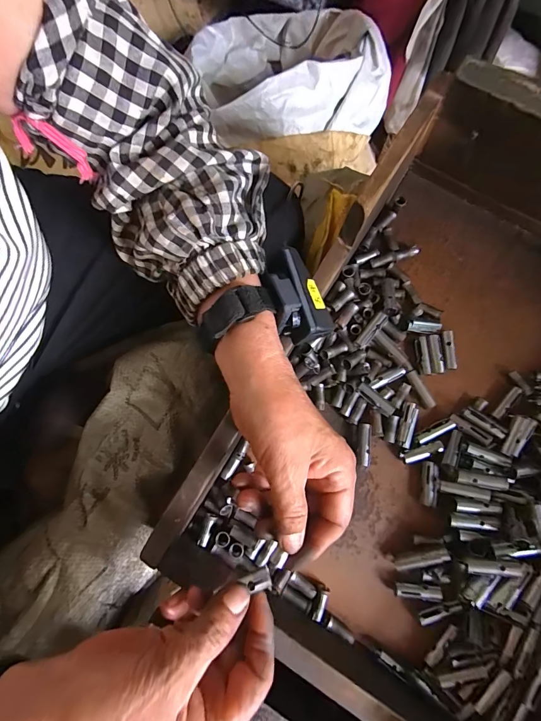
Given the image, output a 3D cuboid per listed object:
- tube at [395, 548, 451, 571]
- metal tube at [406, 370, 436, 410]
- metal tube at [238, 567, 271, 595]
[{"bbox_3d":[0.125,0.164,0.295,0.043,0.009,0.010,-18,75,10],"label":"tube"},{"bbox_3d":[0.138,0.027,0.328,0.008,0.008,0.037,-28,77,-7],"label":"metal tube"},{"bbox_3d":[-0.009,0.141,0.226,0.018,0.007,0.011,-15,76,-4],"label":"metal tube"}]

